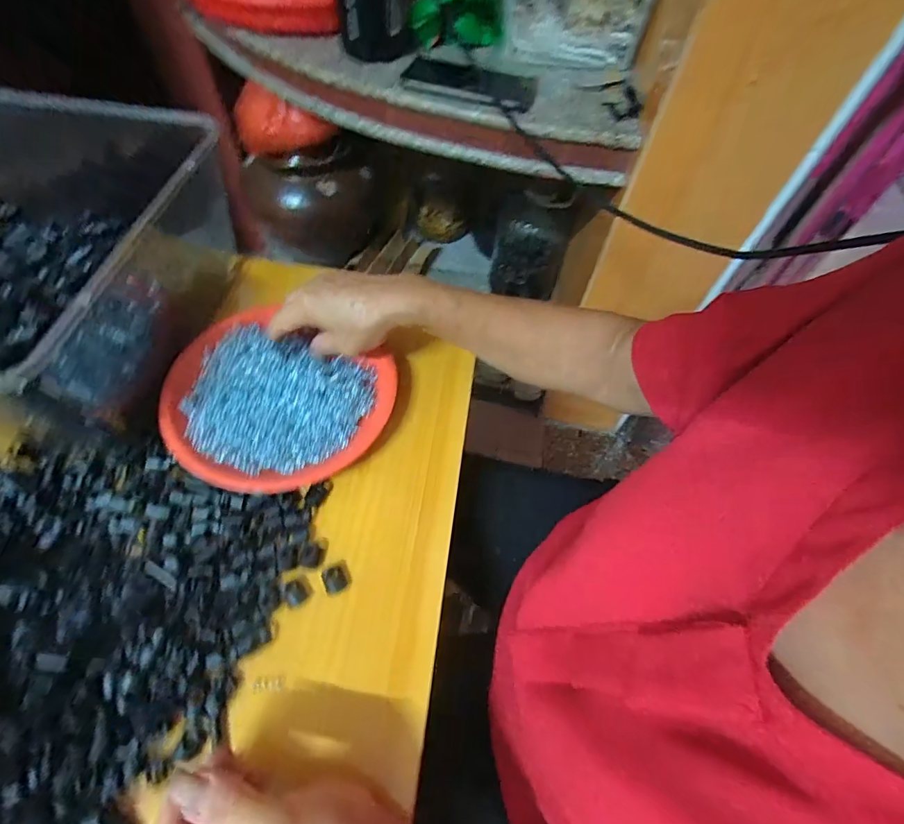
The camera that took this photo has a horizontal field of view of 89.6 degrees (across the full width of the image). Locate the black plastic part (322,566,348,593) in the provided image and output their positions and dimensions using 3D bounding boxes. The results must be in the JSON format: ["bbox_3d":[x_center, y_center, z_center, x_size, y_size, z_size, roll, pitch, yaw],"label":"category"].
[{"bbox_3d":[-0.087,0.124,0.337,0.017,0.006,0.017,-27,64,-19],"label":"black plastic part"}]

